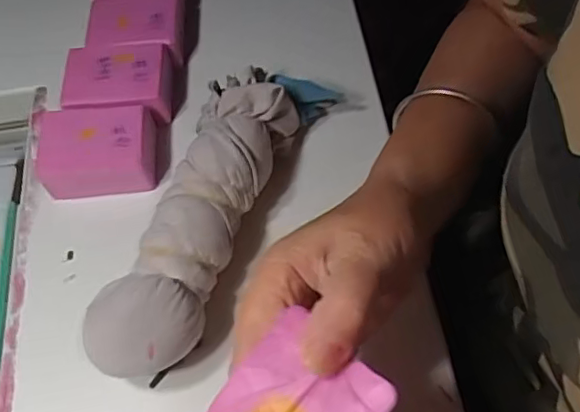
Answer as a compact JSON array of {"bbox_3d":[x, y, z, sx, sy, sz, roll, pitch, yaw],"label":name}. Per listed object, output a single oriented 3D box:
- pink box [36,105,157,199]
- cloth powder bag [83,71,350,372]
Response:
[{"bbox_3d":[-0.128,-0.037,0.411,0.075,0.038,0.052,-8,59,-4],"label":"pink box"},{"bbox_3d":[-0.049,0.002,0.373,0.065,0.060,0.219,20,61,12],"label":"cloth powder bag"}]

